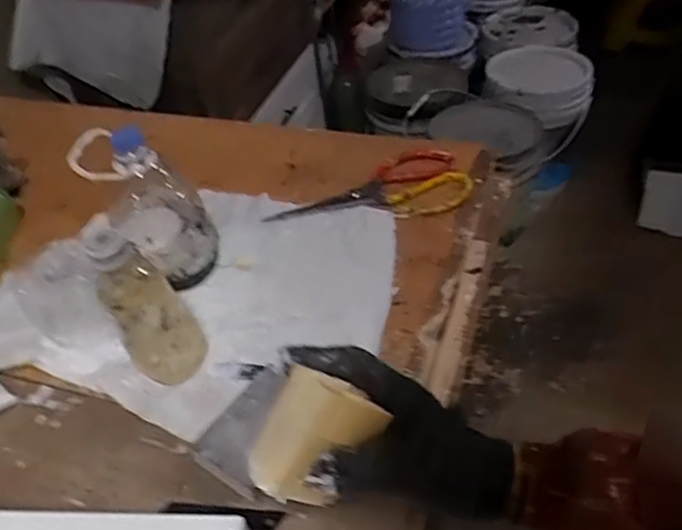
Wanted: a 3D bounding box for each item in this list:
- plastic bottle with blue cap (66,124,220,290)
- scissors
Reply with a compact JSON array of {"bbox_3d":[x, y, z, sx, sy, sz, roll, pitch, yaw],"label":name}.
[{"bbox_3d":[-0.195,-0.062,0.651,0.108,0.157,0.124,-19,46,-11],"label":"plastic bottle with blue cap"},{"bbox_3d":[0.032,-0.096,0.749,0.230,0.013,0.110,-6,45,4],"label":"scissors"}]

